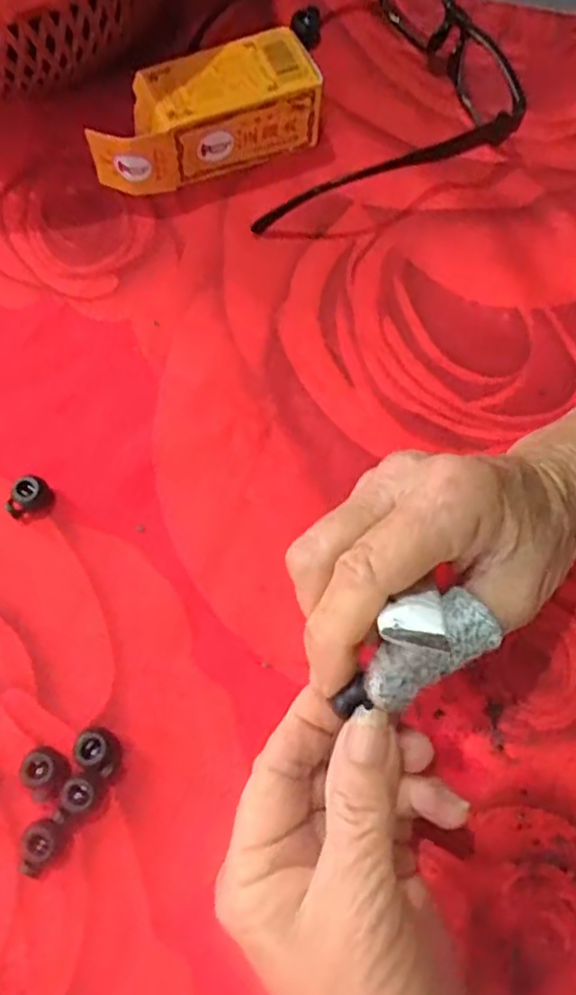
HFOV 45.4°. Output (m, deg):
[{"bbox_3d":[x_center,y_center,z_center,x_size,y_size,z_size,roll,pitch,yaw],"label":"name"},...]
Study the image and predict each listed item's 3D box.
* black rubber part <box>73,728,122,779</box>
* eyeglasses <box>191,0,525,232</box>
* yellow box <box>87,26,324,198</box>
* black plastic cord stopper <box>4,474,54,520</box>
[{"bbox_3d":[-0.073,0.098,0.265,0.018,0.010,0.014,32,73,8],"label":"black rubber part"},{"bbox_3d":[0.028,-0.230,0.359,0.137,0.039,0.163,-18,73,-8],"label":"eyeglasses"},{"bbox_3d":[-0.042,-0.185,0.338,0.109,0.043,0.038,-21,74,-9],"label":"yellow box"},{"bbox_3d":[-0.109,0.000,0.291,0.014,0.012,0.018,20,72,4],"label":"black plastic cord stopper"}]

